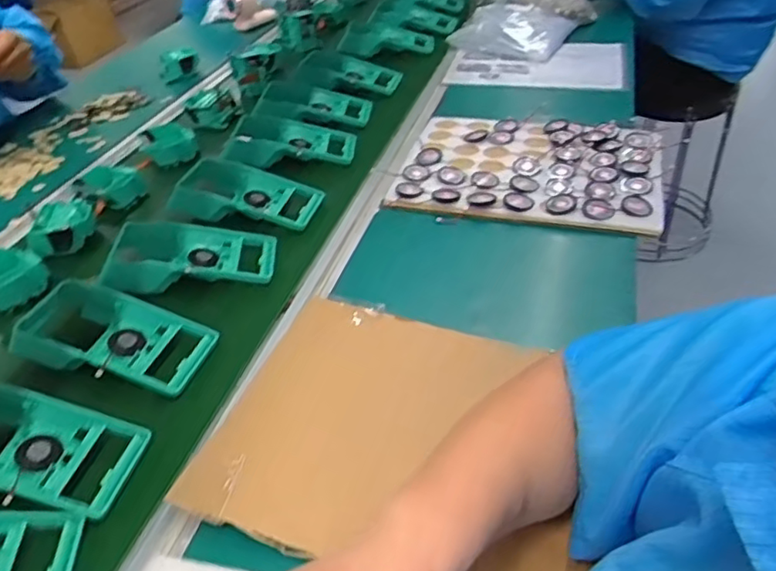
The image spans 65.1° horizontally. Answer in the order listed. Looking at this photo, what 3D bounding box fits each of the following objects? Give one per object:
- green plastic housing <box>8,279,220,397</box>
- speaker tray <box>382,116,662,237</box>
[{"bbox_3d":[-0.267,0.050,0.589,0.190,0.049,0.086,8,41,14],"label":"green plastic housing"},{"bbox_3d":[0.184,-0.156,0.790,0.318,0.019,0.255,7,40,21],"label":"speaker tray"}]

